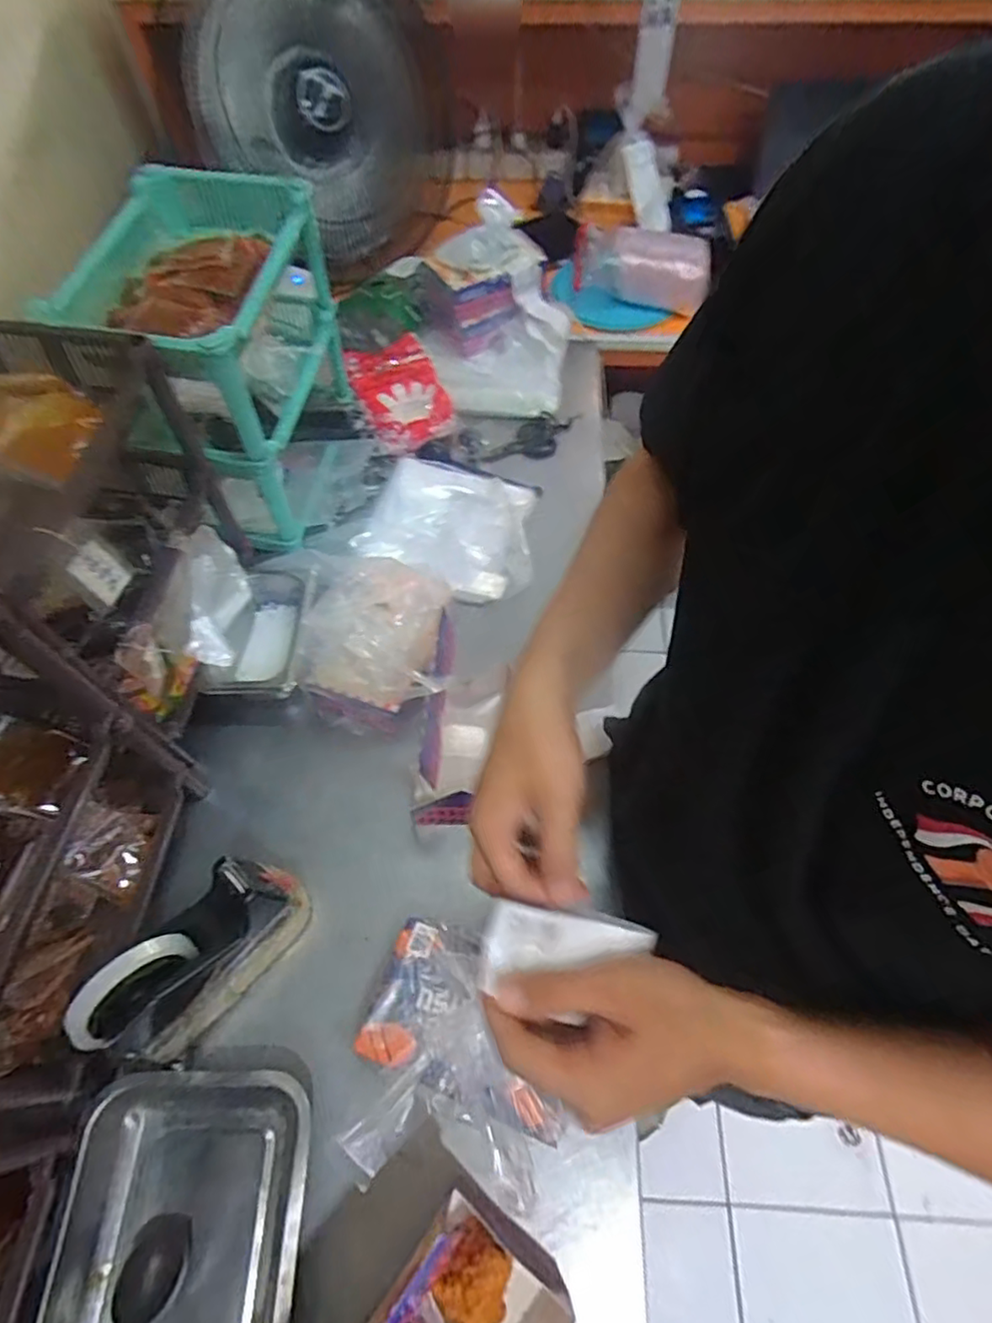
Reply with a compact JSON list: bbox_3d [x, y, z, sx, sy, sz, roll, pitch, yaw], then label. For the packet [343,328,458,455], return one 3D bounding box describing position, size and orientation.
[{"bbox_3d":[-0.149,-0.417,0.948,0.137,0.045,0.196,-19,60,-10],"label":"packet"}]

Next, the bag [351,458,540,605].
[{"bbox_3d":[-0.063,-0.179,0.829,0.233,0.043,0.238,11,60,8],"label":"bag"}]

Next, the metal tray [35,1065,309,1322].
[{"bbox_3d":[-0.243,0.464,0.462,0.188,0.048,0.258,-5,59,-2],"label":"metal tray"}]

